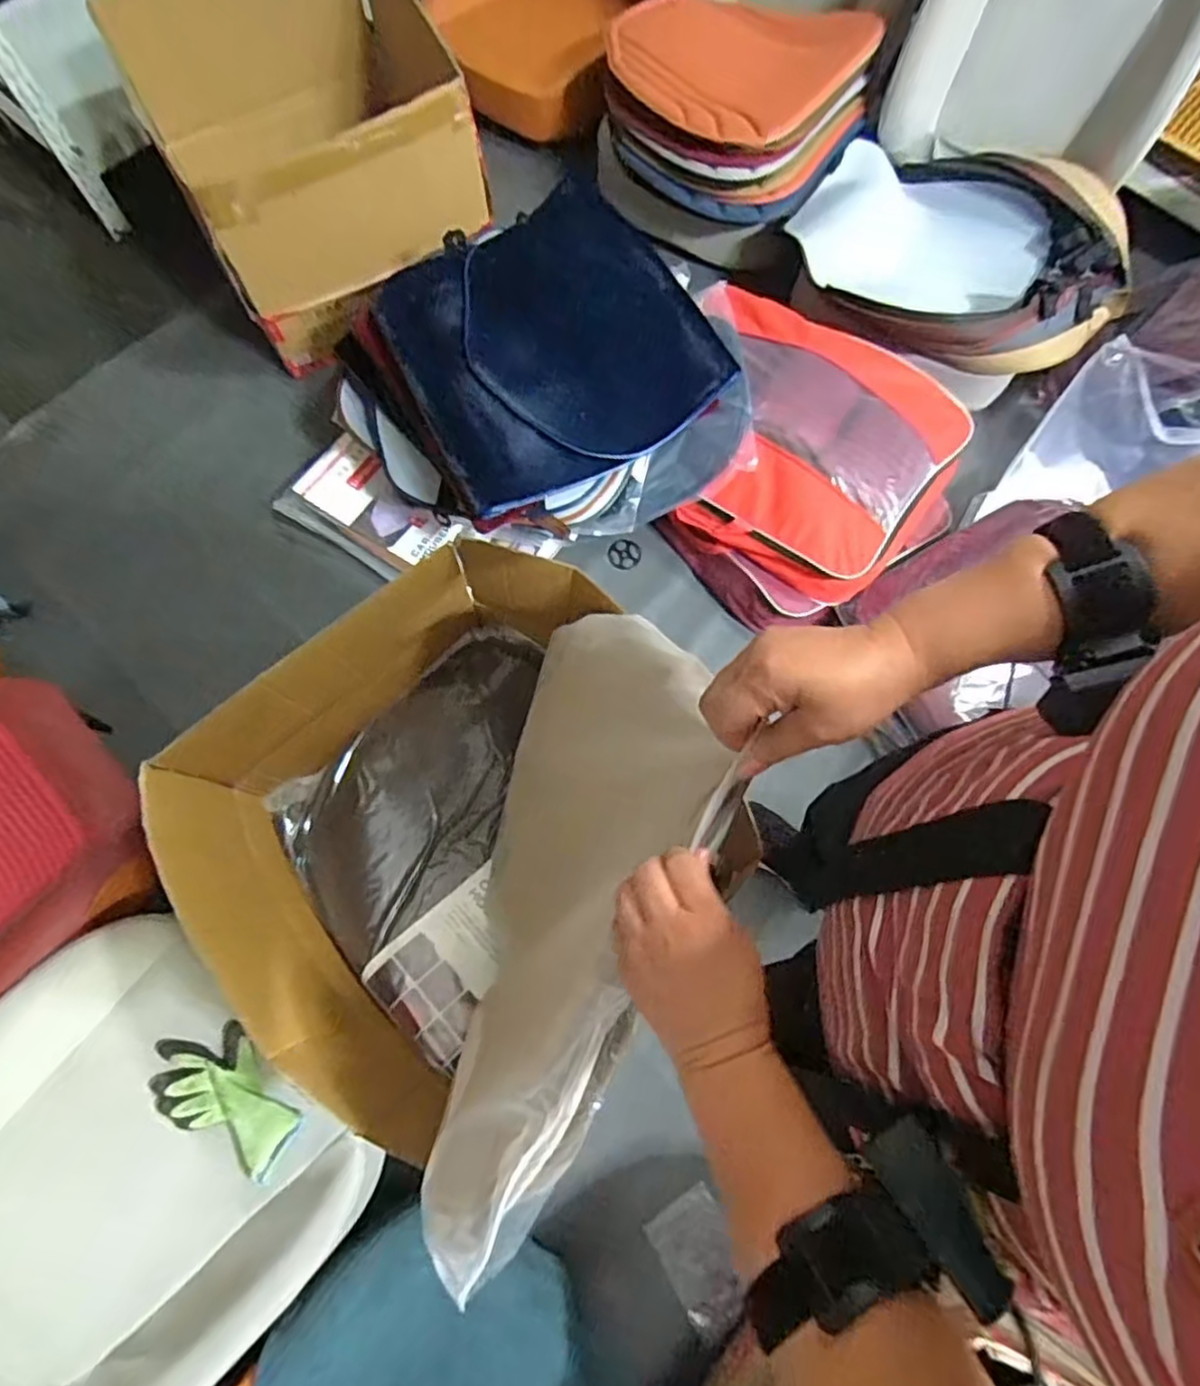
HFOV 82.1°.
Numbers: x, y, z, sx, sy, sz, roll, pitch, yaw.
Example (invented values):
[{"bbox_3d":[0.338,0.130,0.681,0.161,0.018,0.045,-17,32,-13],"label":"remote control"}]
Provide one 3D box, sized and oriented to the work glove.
[{"bbox_3d":[-0.450,0.478,0.834,0.196,0.023,0.122,28,75,7],"label":"work glove"}]

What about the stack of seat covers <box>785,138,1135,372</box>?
[{"bbox_3d":[0.687,-0.848,1.333,0.609,0.157,0.459,17,74,4],"label":"stack of seat covers"}]

